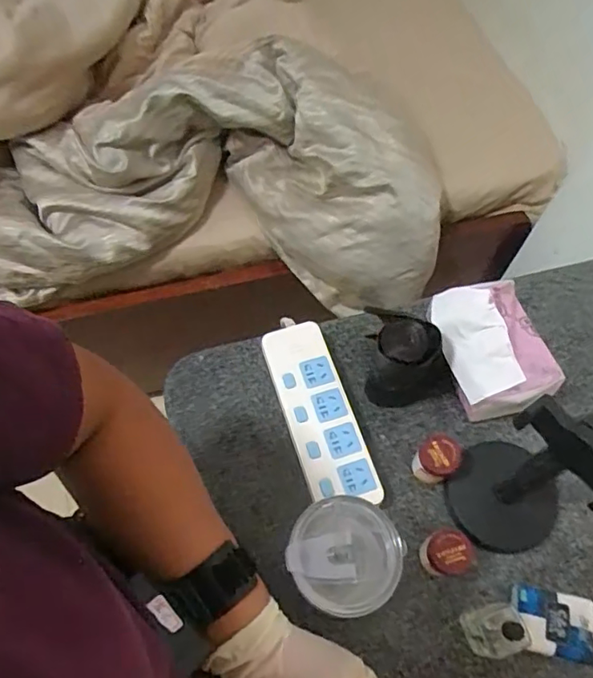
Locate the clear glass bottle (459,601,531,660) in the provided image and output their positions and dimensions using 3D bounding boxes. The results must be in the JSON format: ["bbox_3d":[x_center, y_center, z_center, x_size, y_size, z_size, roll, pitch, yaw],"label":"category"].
[{"bbox_3d":[0.172,0.258,0.479,0.028,0.103,0.045,-9,63,-4],"label":"clear glass bottle"}]

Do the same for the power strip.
[{"bbox_3d":[0.023,0.081,0.603,0.071,0.041,0.207,-17,64,-8],"label":"power strip"}]

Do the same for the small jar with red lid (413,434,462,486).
[{"bbox_3d":[0.145,0.126,0.568,0.041,0.059,0.037,29,66,14],"label":"small jar with red lid"}]

